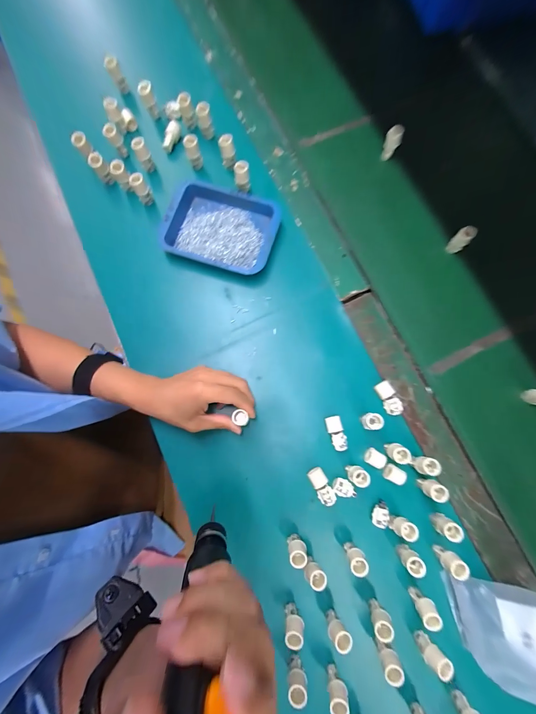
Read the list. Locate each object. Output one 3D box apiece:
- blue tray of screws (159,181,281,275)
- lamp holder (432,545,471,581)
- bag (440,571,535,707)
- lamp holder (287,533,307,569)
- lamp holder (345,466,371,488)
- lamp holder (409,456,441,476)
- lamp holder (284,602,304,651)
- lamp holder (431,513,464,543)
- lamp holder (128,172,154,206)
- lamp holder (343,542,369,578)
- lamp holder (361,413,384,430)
[{"bbox_3d":[-0.075,-0.189,0.407,0.164,0.026,0.120,16,79,2],"label":"blue tray of screws"},{"bbox_3d":[0.212,0.239,0.322,0.019,0.041,0.019,0,79,-1],"label":"lamp holder"},{"bbox_3d":[0.268,0.302,0.280,0.020,0.138,0.107,8,68,-41],"label":"bag"},{"bbox_3d":[0.033,0.223,0.320,0.020,0.042,0.021,0,79,-1],"label":"lamp holder"},{"bbox_3d":[0.108,0.143,0.333,0.021,0.030,0.020,0,79,-1],"label":"lamp holder"},{"bbox_3d":[0.191,0.134,0.343,0.024,0.038,0.020,14,79,2],"label":"lamp holder"},{"bbox_3d":[0.028,0.294,0.306,0.021,0.047,0.020,0,79,-1],"label":"lamp holder"},{"bbox_3d":[0.210,0.201,0.327,0.017,0.039,0.020,23,80,3],"label":"lamp holder"},{"bbox_3d":[-0.187,-0.249,0.408,0.022,0.050,0.020,0,79,-1],"label":"lamp holder"},{"bbox_3d":[0.101,0.234,0.324,0.020,0.047,0.020,0,79,-1],"label":"lamp holder"},{"bbox_3d":[0.129,0.082,0.350,0.022,0.033,0.020,0,79,-1],"label":"lamp holder"}]

